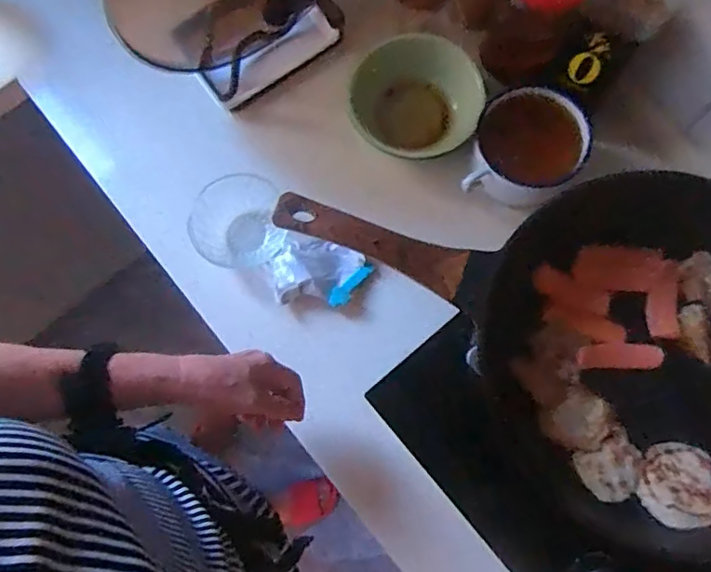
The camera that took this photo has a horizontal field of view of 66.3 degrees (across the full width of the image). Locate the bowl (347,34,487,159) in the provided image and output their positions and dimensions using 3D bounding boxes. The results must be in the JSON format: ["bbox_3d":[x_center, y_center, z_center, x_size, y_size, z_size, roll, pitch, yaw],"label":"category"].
[{"bbox_3d":[0.074,-0.244,0.705,0.152,0.071,0.170,-12,76,-2],"label":"bowl"}]

